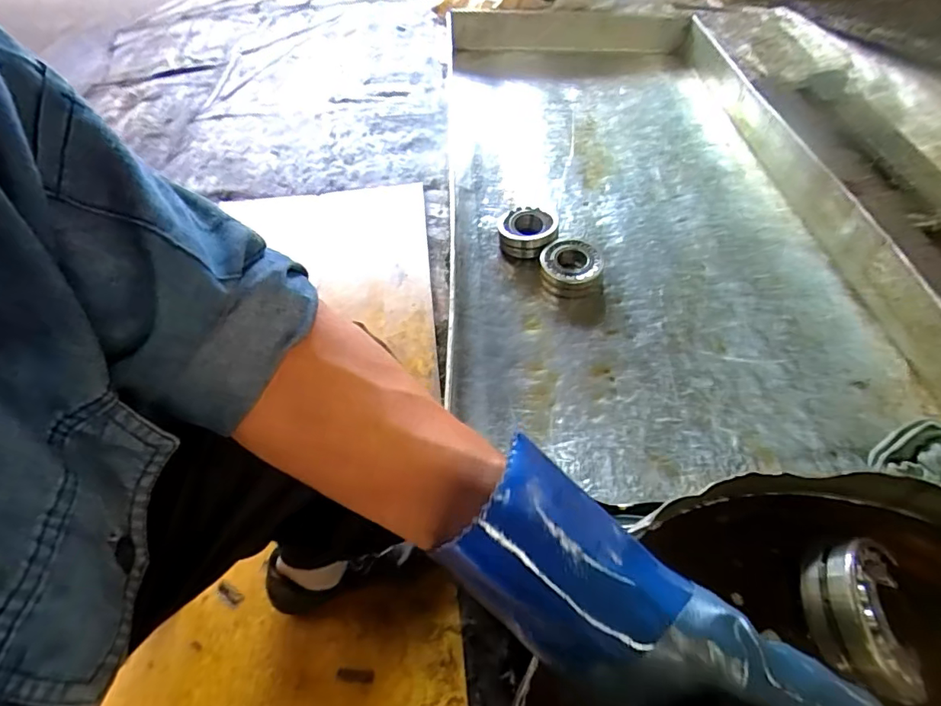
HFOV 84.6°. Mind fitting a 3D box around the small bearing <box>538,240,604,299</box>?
[{"bbox_3d":[0.194,-0.169,1.008,0.118,0.048,0.117,1,50,3],"label":"small bearing"}]

